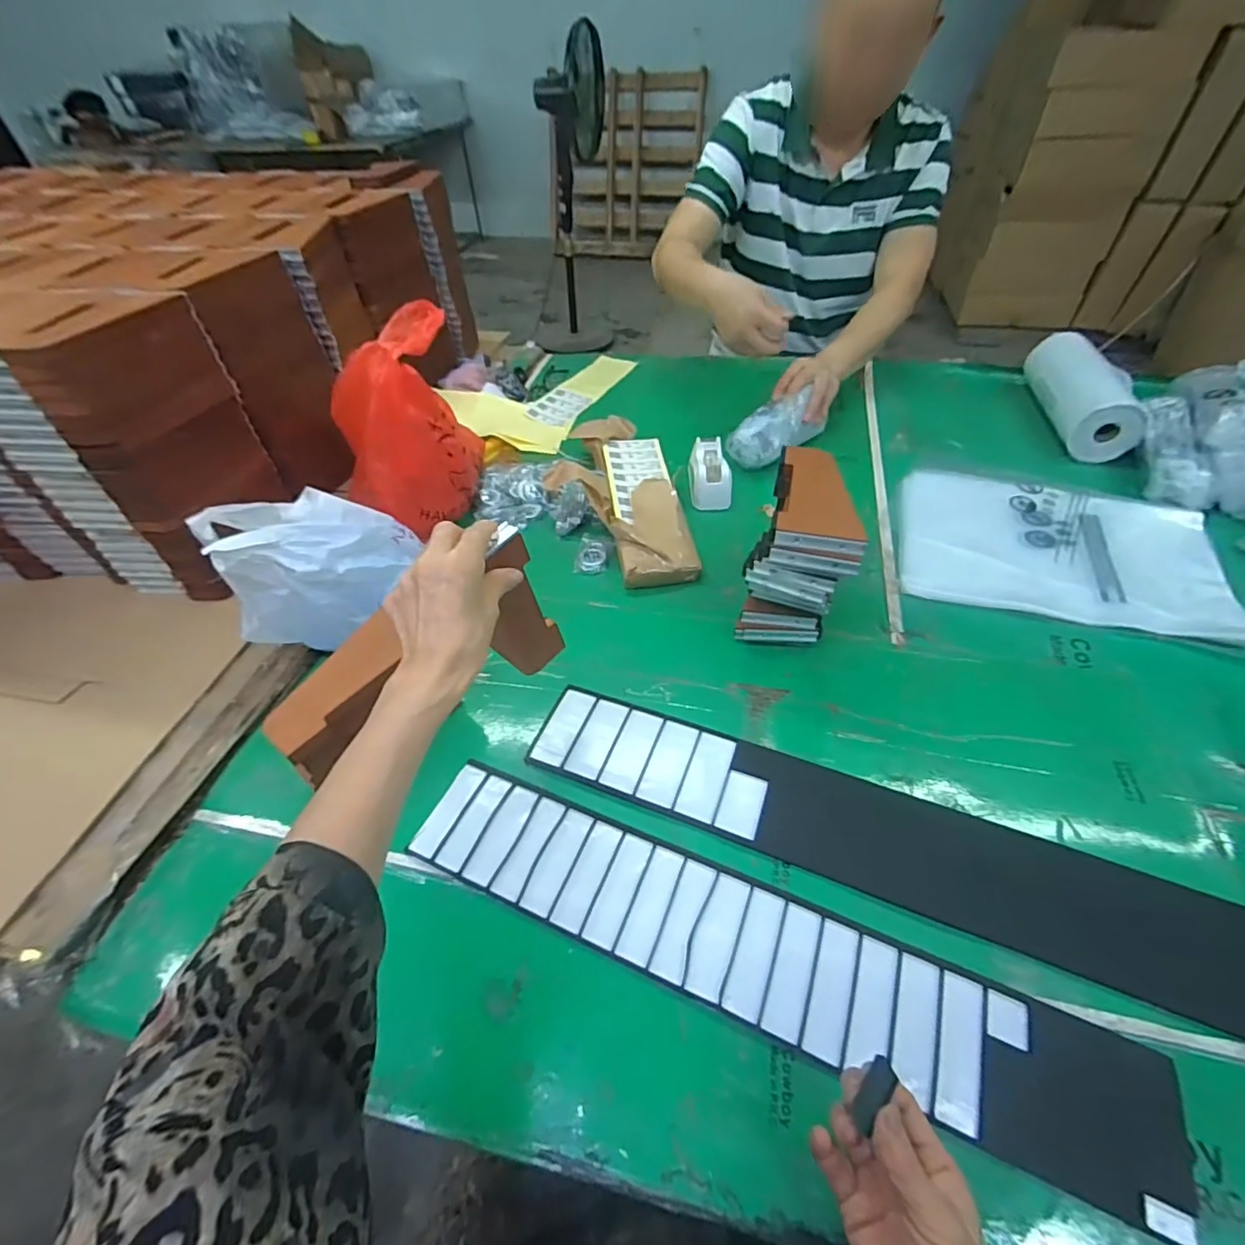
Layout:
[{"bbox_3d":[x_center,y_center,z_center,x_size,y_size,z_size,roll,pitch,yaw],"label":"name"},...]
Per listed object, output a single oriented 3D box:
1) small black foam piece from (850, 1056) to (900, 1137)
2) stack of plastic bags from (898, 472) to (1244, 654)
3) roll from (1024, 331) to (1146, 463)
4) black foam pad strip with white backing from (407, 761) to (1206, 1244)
[{"bbox_3d":[0.135,0.251,0.296,0.004,0.034,0.015,25,3,-19],"label":"small black foam piece"},{"bbox_3d":[0.548,-0.094,0.699,0.357,0.021,0.260,14,50,15],"label":"stack of plastic bags"},{"bbox_3d":[0.734,-0.371,0.889,0.091,0.088,0.260,8,49,10],"label":"roll"},{"bbox_3d":[0.089,0.245,0.423,0.552,0.005,0.091,17,51,18],"label":"black foam pad strip with white backing"}]

